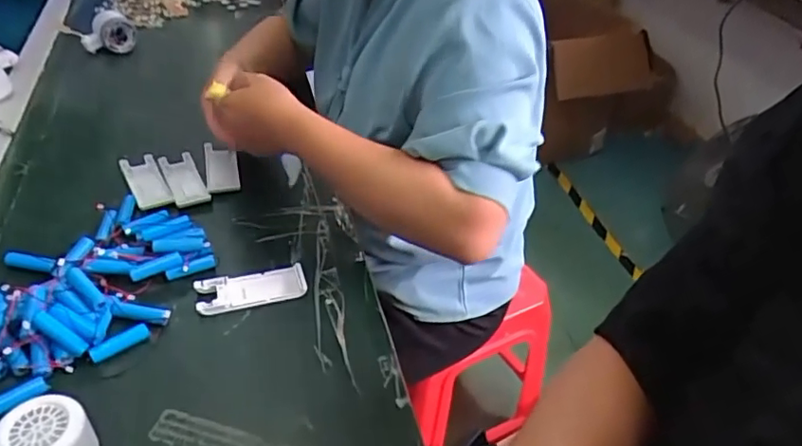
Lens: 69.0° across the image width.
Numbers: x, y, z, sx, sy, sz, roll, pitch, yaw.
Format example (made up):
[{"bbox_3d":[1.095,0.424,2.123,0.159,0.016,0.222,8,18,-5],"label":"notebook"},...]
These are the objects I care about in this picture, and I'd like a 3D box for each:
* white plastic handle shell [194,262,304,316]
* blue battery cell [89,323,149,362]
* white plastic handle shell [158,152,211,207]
[{"bbox_3d":[-0.146,0.063,0.571,0.102,0.011,0.041,-9,41,-18],"label":"white plastic handle shell"},{"bbox_3d":[-0.248,0.105,0.516,0.050,0.012,0.011,-27,50,-35],"label":"blue battery cell"},{"bbox_3d":[-0.259,-0.052,0.697,0.038,0.013,0.094,-16,44,-26],"label":"white plastic handle shell"}]

